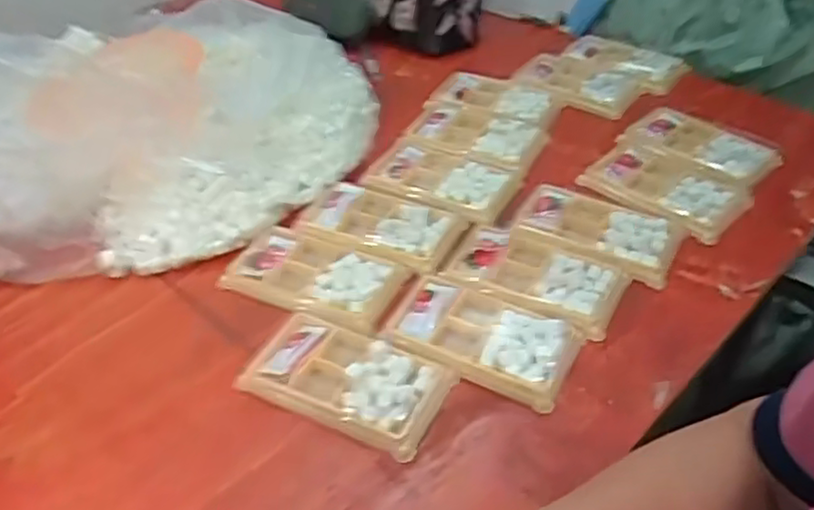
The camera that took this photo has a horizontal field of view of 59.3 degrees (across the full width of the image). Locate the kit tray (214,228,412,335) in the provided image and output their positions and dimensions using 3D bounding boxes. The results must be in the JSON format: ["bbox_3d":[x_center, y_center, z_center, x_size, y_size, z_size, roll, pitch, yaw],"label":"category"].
[{"bbox_3d":[-0.073,0.018,0.589,0.138,0.013,0.080,16,44,19],"label":"kit tray"}]

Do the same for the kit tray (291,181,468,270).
[{"bbox_3d":[-0.021,-0.028,0.628,0.131,0.013,0.077,18,45,21],"label":"kit tray"}]

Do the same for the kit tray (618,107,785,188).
[{"bbox_3d":[0.293,-0.110,0.712,0.136,0.012,0.084,29,50,31],"label":"kit tray"}]

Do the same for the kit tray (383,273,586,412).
[{"bbox_3d":[0.056,0.059,0.529,0.132,0.011,0.077,19,45,22],"label":"kit tray"}]

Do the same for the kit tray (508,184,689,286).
[{"bbox_3d":[0.166,-0.025,0.620,0.134,0.012,0.085,23,47,26],"label":"kit tray"}]

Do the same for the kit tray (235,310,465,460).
[{"bbox_3d":[-0.043,0.087,0.509,0.140,0.019,0.075,18,45,21],"label":"kit tray"}]

